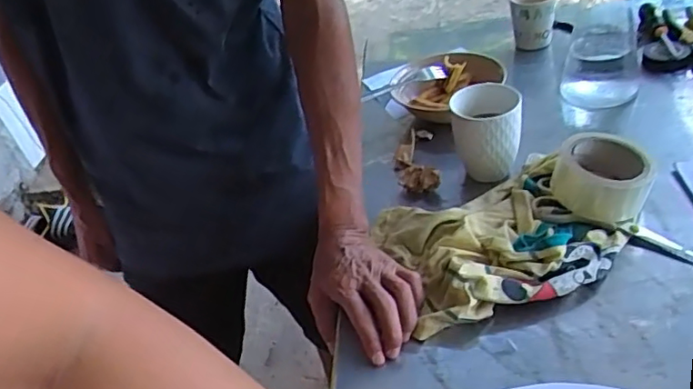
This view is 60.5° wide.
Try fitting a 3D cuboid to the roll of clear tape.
[{"bbox_3d":[0.288,-0.020,0.670,0.101,0.064,0.099,-5,37,4],"label":"roll of clear tape"}]

